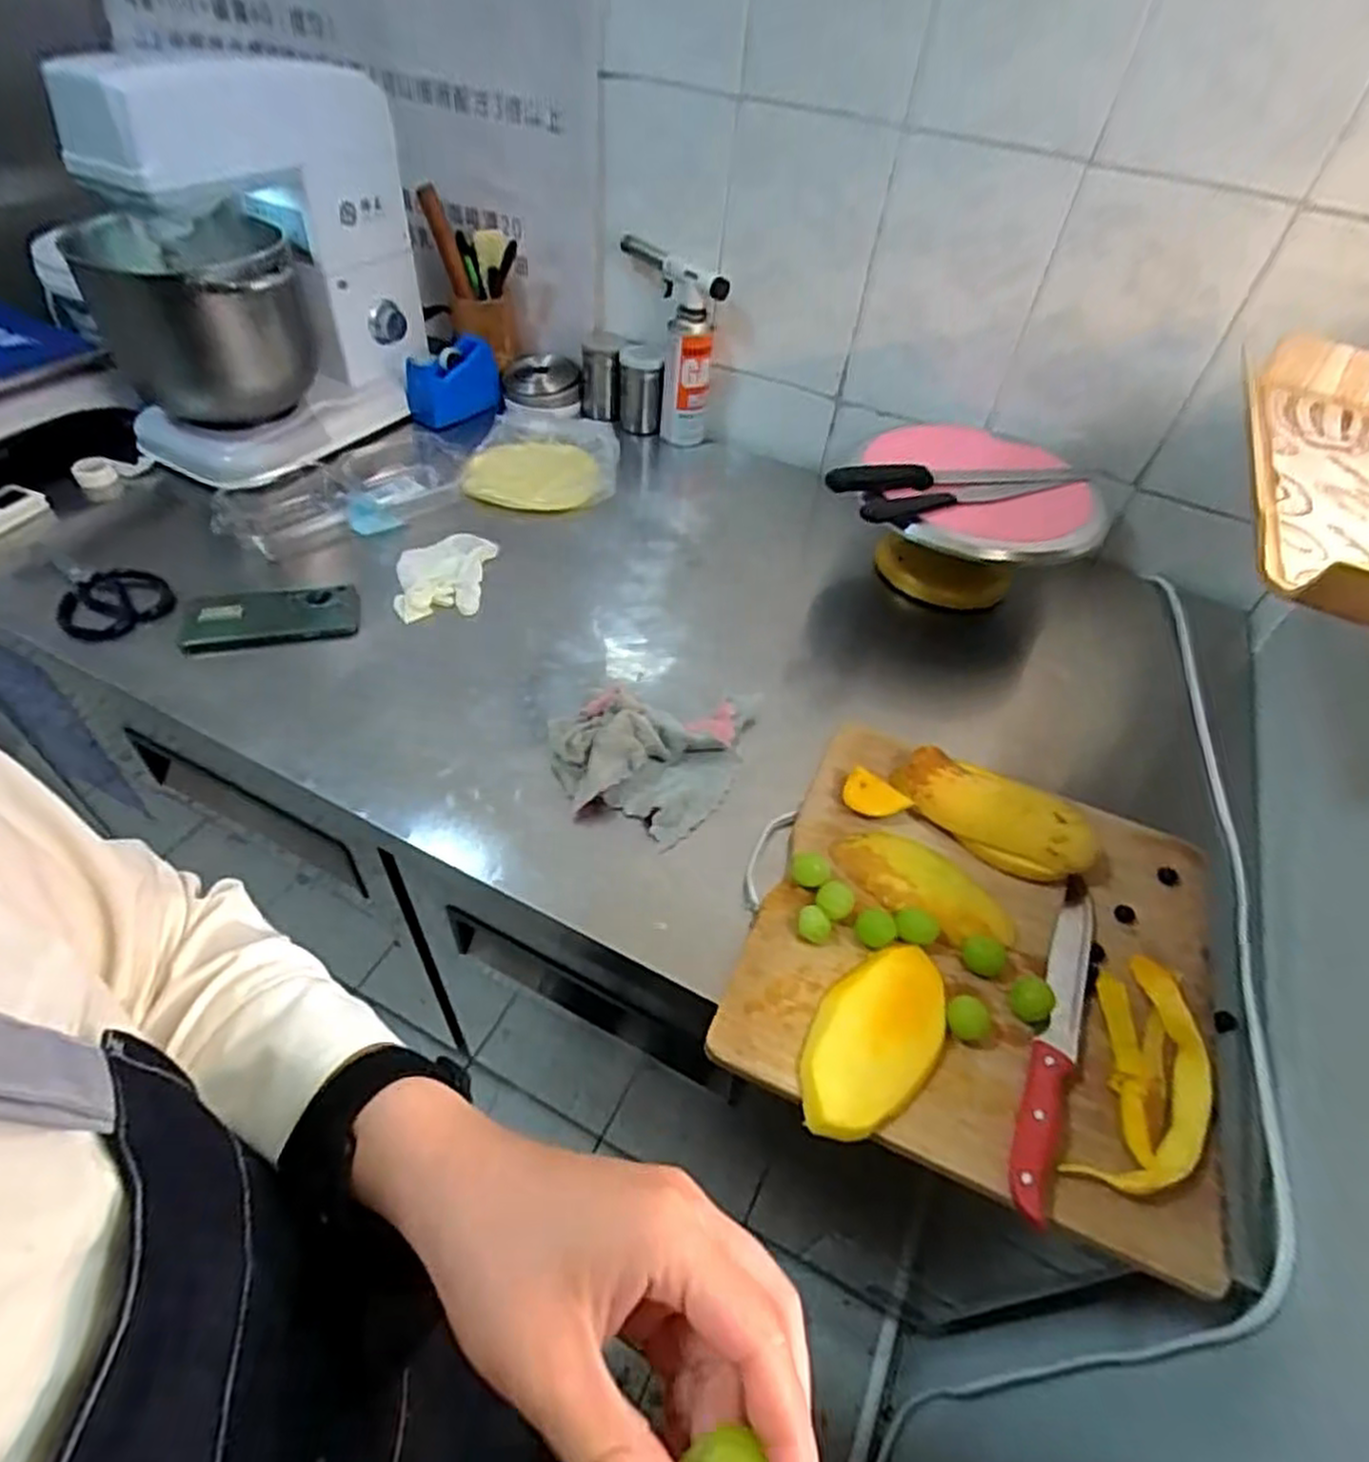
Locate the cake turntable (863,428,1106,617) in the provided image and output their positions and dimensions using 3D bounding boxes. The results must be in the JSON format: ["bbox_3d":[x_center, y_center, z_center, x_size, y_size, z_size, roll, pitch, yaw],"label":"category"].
[{"bbox_3d":[0.337,-0.240,0.906,0.256,0.150,0.238,6,47,-2],"label":"cake turntable"}]

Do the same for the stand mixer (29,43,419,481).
[{"bbox_3d":[-0.524,-0.568,0.939,0.218,0.390,0.379,20,48,11],"label":"stand mixer"}]

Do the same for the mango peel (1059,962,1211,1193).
[{"bbox_3d":[0.324,0.236,0.521,0.078,0.019,0.179,23,49,14],"label":"mango peel"}]

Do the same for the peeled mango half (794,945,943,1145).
[{"bbox_3d":[0.133,0.212,0.519,0.076,0.029,0.146,33,52,22],"label":"peeled mango half"}]

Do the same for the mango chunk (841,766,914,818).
[{"bbox_3d":[0.168,0.061,0.663,0.056,0.028,0.032,36,53,24],"label":"mango chunk"}]

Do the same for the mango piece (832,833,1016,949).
[{"bbox_3d":[0.197,0.127,0.612,0.147,0.026,0.065,34,52,22],"label":"mango piece"}]

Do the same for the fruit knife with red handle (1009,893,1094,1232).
[{"bbox_3d":[0.269,0.212,0.534,0.030,0.022,0.257,25,49,16],"label":"fruit knife with red handle"}]

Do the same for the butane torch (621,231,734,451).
[{"bbox_3d":[-0.019,-0.548,1.076,0.151,0.237,0.073,12,47,4],"label":"butane torch"}]

